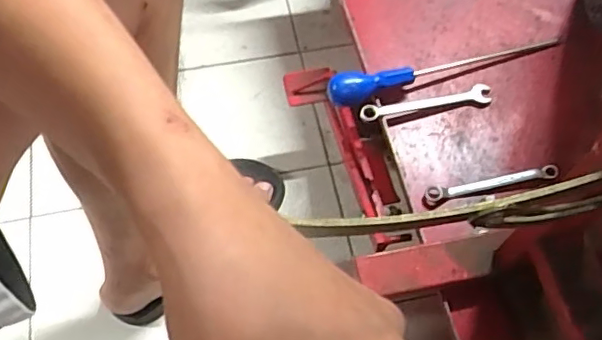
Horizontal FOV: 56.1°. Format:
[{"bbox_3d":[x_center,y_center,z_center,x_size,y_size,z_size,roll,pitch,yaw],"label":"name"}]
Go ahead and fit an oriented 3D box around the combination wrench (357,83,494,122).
[{"bbox_3d":[0.134,-0.072,0.604,0.144,0.012,0.020,-10,64,-6],"label":"combination wrench"}]

